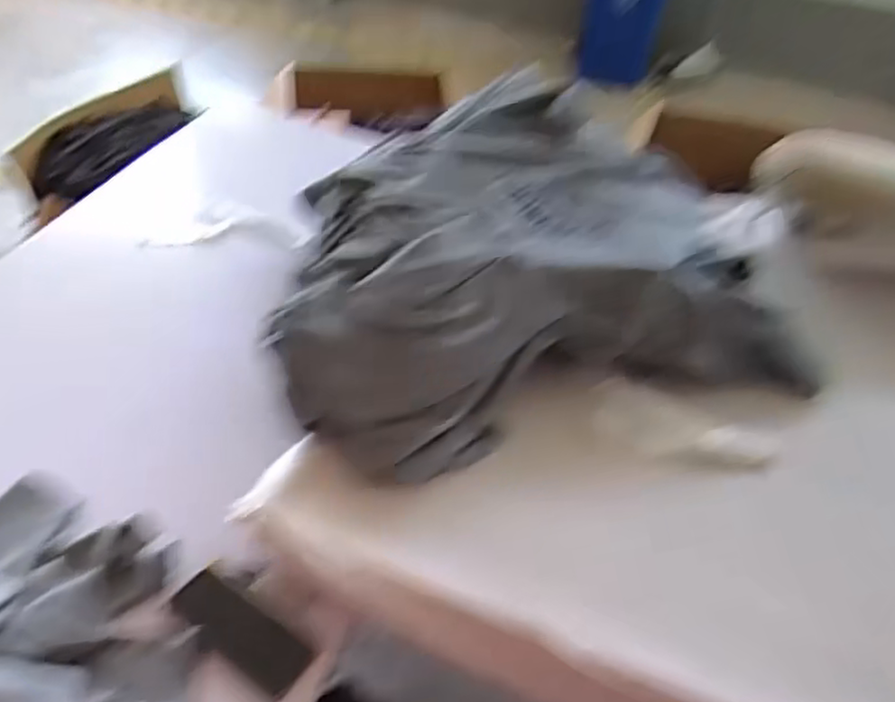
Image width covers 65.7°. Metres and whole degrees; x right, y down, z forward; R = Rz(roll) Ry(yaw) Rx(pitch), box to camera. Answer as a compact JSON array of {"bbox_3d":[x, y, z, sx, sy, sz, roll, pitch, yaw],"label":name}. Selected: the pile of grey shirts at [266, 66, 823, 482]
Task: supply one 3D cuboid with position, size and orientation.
[{"bbox_3d":[0.081,-0.132,0.905,0.590,0.197,0.470,-9,47,-16],"label":"pile of grey shirts"}]

